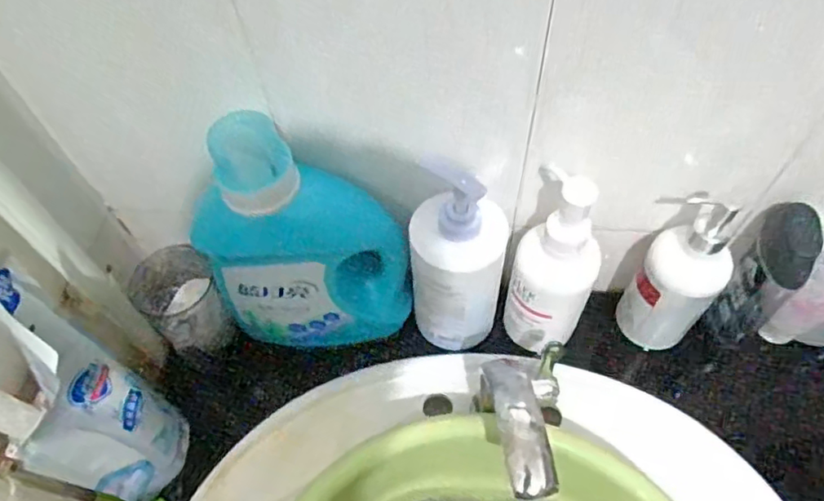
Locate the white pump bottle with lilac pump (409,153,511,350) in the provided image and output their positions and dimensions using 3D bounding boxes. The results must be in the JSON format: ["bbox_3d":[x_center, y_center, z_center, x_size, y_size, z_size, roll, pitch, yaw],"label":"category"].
[{"bbox_3d":[0.043,0.008,0.523,0.089,0.200,0.078,-1,56,1],"label":"white pump bottle with lilac pump"}]

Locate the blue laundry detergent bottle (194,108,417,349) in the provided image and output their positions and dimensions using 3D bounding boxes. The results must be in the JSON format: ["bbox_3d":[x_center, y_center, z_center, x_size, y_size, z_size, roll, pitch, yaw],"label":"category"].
[{"bbox_3d":[-0.092,0.003,0.507,0.173,0.256,0.076,3,56,3],"label":"blue laundry detergent bottle"}]

